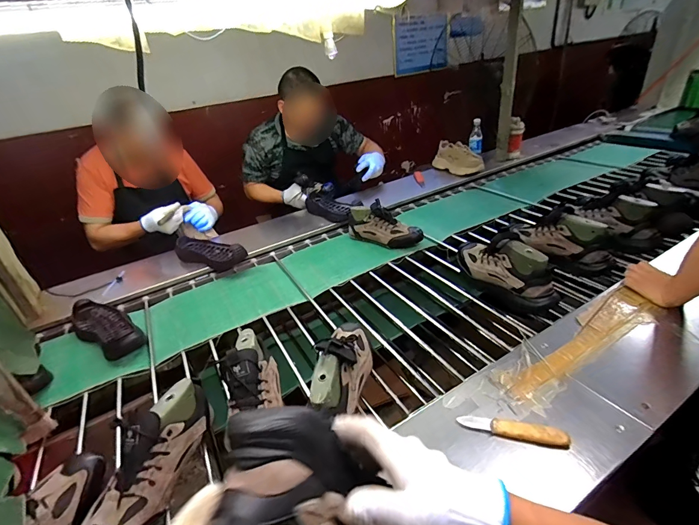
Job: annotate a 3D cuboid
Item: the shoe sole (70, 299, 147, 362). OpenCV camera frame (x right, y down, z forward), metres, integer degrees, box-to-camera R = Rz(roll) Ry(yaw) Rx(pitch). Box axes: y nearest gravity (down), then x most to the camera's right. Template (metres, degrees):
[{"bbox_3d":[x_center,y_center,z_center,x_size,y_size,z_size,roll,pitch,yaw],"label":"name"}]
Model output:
[{"bbox_3d":[-0.667,0.173,0.974,0.275,0.050,0.123,22,40,39],"label":"shoe sole"}]

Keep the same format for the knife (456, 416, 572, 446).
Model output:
[{"bbox_3d":[0.264,0.267,0.581,0.161,0.018,0.027,6,32,20],"label":"knife"}]

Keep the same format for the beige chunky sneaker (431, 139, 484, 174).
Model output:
[{"bbox_3d":[0.523,-0.507,1.736,0.077,0.121,0.248,-17,32,-19],"label":"beige chunky sneaker"}]

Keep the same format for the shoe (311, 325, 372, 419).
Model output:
[{"bbox_3d":[-0.012,0.190,0.701,0.086,0.105,0.245,4,17,16],"label":"shoe"}]

